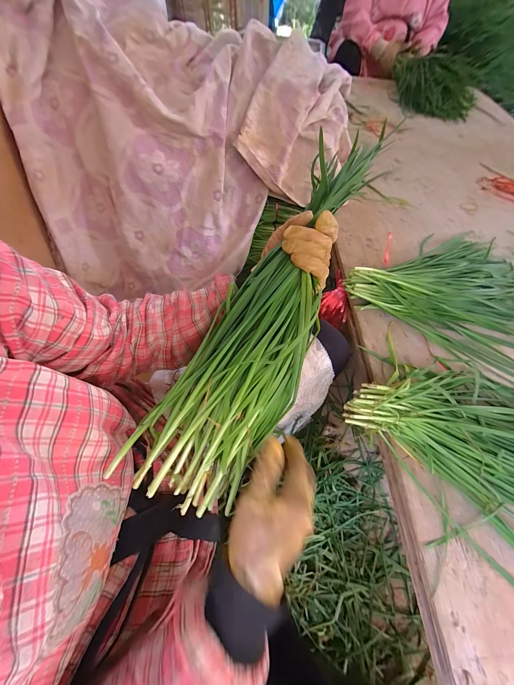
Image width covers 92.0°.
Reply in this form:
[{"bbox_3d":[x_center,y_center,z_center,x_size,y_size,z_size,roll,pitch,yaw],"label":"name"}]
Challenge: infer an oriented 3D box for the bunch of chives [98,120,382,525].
[{"bbox_3d":[0.018,-0.033,0.282,0.118,0.064,0.425,27,81,10],"label":"bunch of chives"}]

